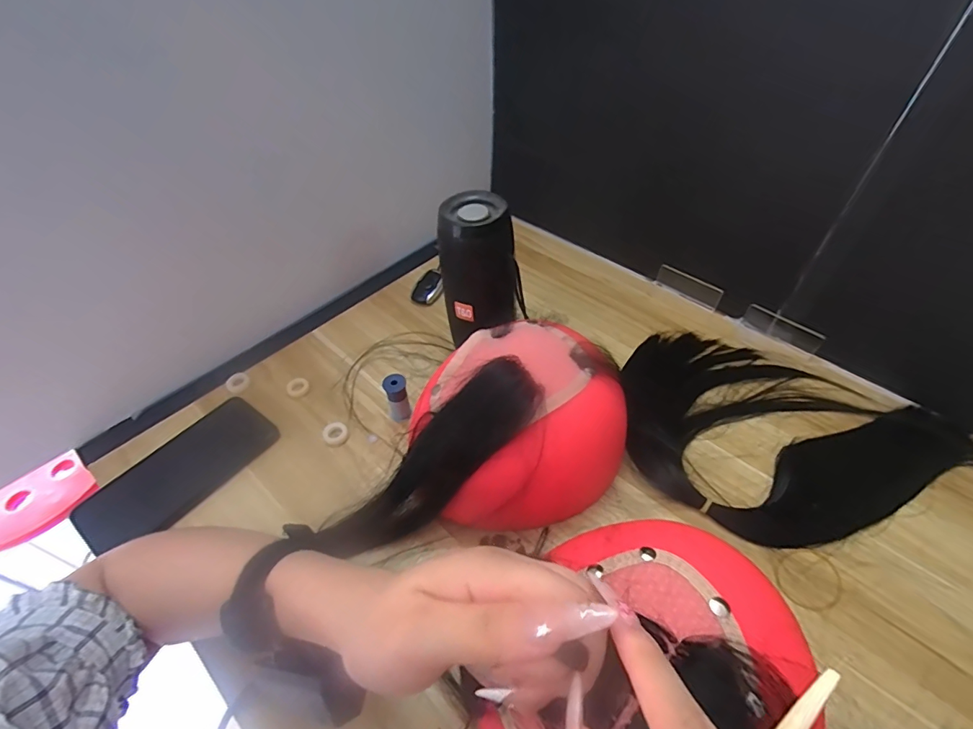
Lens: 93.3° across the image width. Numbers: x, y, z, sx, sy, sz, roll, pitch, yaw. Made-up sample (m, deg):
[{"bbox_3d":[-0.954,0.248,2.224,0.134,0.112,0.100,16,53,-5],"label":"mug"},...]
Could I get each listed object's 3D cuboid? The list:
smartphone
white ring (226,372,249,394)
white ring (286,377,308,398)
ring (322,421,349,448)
[{"bbox_3d":[-0.275,0.096,0.415,0.074,0.007,0.159,28,54,24],"label":"smartphone"},{"bbox_3d":[-0.261,0.019,0.482,0.022,0.008,0.019,-36,57,-27],"label":"white ring"},{"bbox_3d":[-0.198,0.024,0.481,0.022,0.006,0.025,-20,51,-17],"label":"white ring"},{"bbox_3d":[-0.144,0.066,0.440,0.023,0.004,0.027,-30,55,-24],"label":"ring"}]

